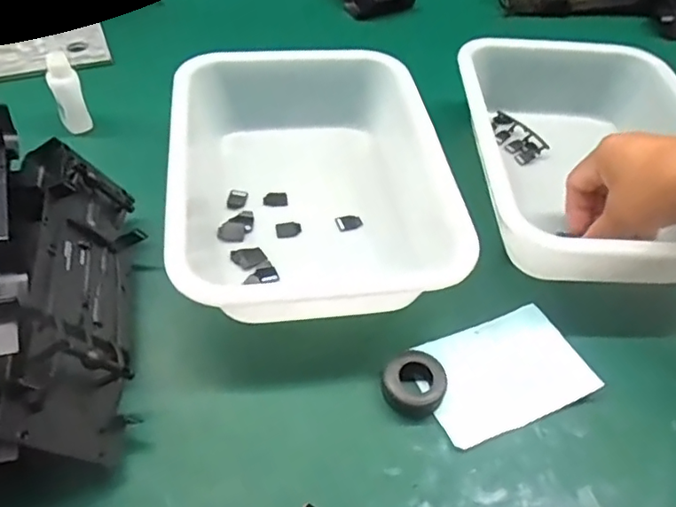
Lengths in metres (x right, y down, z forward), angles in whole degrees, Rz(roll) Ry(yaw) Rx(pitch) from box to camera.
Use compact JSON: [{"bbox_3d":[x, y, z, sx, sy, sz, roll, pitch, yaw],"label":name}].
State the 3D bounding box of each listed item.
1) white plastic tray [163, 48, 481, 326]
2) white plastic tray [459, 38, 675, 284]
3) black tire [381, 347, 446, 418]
[{"bbox_3d":[-0.022,-0.056,0.413,0.181,0.061,0.240,-3,50,-8],"label":"white plastic tray"},{"bbox_3d":[0.193,-0.085,0.461,0.181,0.071,0.216,2,50,-4],"label":"white plastic tray"},{"bbox_3d":[0.046,0.077,0.336,0.035,0.018,0.034,3,50,-3],"label":"black tire"}]

